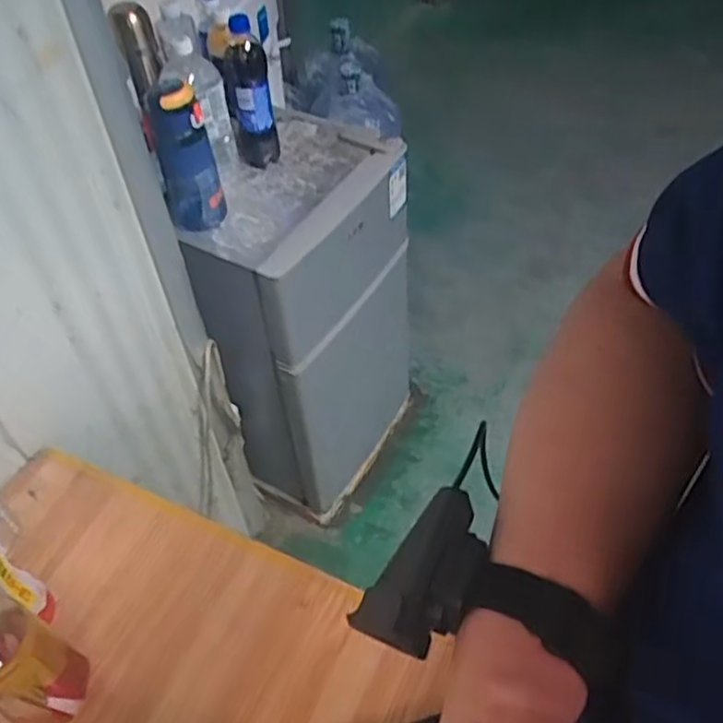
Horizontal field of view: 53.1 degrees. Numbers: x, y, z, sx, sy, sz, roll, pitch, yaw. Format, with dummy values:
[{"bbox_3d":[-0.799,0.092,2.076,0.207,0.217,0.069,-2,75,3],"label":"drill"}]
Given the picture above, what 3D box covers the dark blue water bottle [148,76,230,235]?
[{"bbox_3d":[-0.258,-0.297,1.060,0.083,0.216,0.067,-15,51,-10],"label":"dark blue water bottle"}]

